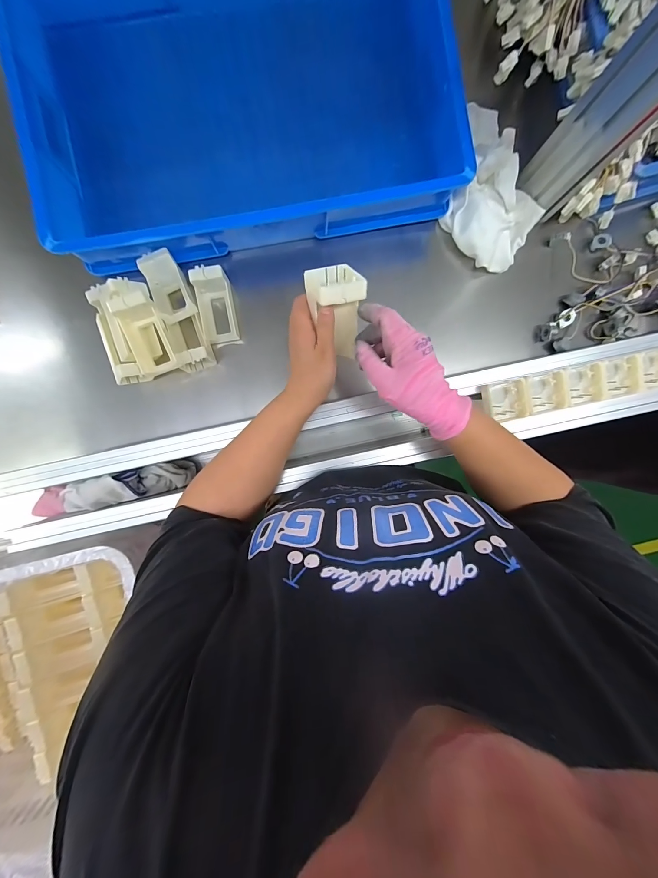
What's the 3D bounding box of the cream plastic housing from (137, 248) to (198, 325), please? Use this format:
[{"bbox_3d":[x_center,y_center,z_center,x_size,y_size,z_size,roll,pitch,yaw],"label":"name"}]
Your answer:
[{"bbox_3d":[-0.249,-0.230,0.497,0.059,0.052,0.103,-23,92,-2],"label":"cream plastic housing"}]

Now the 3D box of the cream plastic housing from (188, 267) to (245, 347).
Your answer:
[{"bbox_3d":[-0.183,-0.215,0.527,0.056,0.044,0.118,-9,115,-3],"label":"cream plastic housing"}]

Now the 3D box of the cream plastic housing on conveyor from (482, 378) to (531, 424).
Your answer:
[{"bbox_3d":[0.230,-0.049,0.423,0.054,0.023,0.052,-11,92,-3],"label":"cream plastic housing on conveyor"}]

